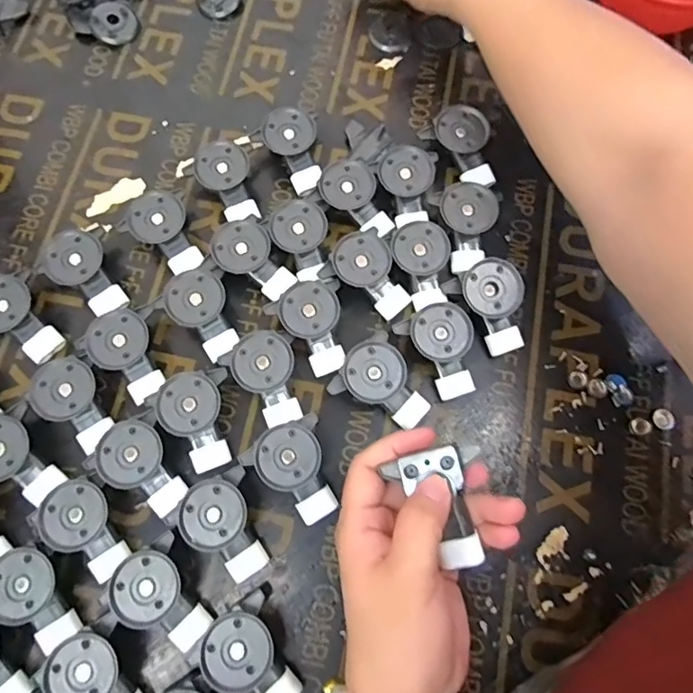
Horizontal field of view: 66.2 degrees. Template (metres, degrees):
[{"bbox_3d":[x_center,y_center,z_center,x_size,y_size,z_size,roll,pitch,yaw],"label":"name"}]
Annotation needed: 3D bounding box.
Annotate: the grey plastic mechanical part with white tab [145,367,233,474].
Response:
[{"bbox_3d":[-0.099,0.050,0.372,0.052,0.028,0.065,-29,75,-8],"label":"grey plastic mechanical part with white tab"}]

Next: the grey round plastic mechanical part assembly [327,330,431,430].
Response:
[{"bbox_3d":[0.022,0.032,0.377,0.052,0.028,0.064,-33,76,-9],"label":"grey round plastic mechanical part assembly"}]

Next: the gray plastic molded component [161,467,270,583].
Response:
[{"bbox_3d":[-0.079,0.121,0.351,0.053,0.029,0.065,-34,76,-9],"label":"gray plastic molded component"}]

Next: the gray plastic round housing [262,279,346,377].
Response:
[{"bbox_3d":[-0.023,-0.013,0.389,0.053,0.028,0.064,-20,74,-5],"label":"gray plastic round housing"}]

